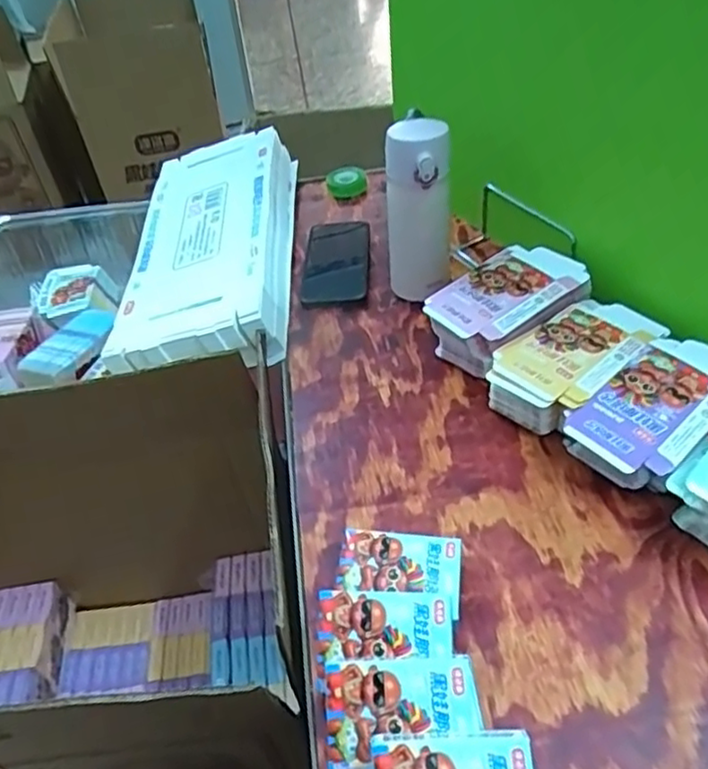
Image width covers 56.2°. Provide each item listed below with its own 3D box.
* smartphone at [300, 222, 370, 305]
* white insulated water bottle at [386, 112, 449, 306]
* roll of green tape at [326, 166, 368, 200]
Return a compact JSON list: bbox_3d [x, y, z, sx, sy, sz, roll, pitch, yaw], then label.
[{"bbox_3d":[-0.022,-0.154,0.821,0.079,0.013,0.152,-1,45,4],"label":"smartphone"},{"bbox_3d":[0.071,-0.178,0.711,0.066,0.191,0.069,8,46,13],"label":"white insulated water bottle"},{"bbox_3d":[-0.010,-0.293,0.959,0.058,0.023,0.050,-6,45,-1],"label":"roll of green tape"}]

